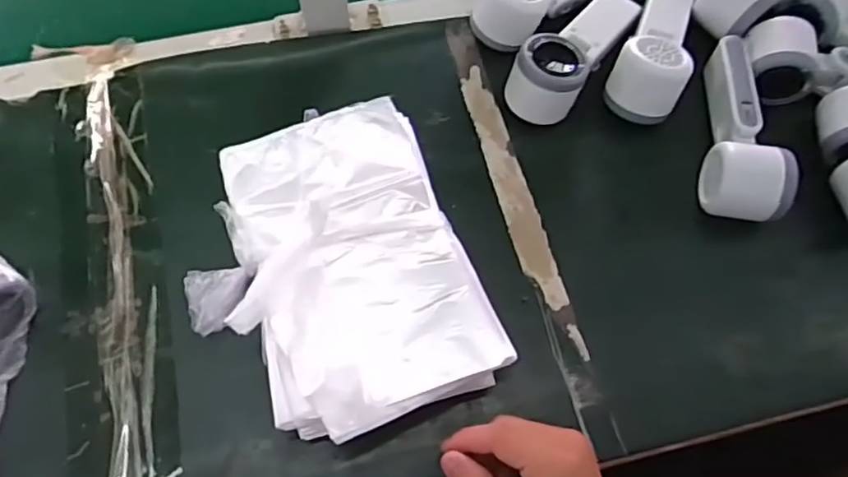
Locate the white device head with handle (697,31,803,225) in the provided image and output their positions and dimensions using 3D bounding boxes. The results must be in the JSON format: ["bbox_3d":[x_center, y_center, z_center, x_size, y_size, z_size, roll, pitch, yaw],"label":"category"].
[{"bbox_3d":[0.254,-0.092,0.524,0.053,0.052,0.164,8,65,1],"label":"white device head with handle"}]

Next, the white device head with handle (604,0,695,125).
[{"bbox_3d":[0.201,-0.176,0.563,0.058,0.054,0.154,18,66,5],"label":"white device head with handle"}]

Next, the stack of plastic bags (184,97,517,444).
[{"bbox_3d":[-0.064,0.025,0.458,0.195,0.076,0.218,-20,68,-12],"label":"stack of plastic bags"}]

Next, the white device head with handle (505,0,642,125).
[{"bbox_3d":[0.135,-0.168,0.562,0.055,0.050,0.153,37,69,13],"label":"white device head with handle"}]

